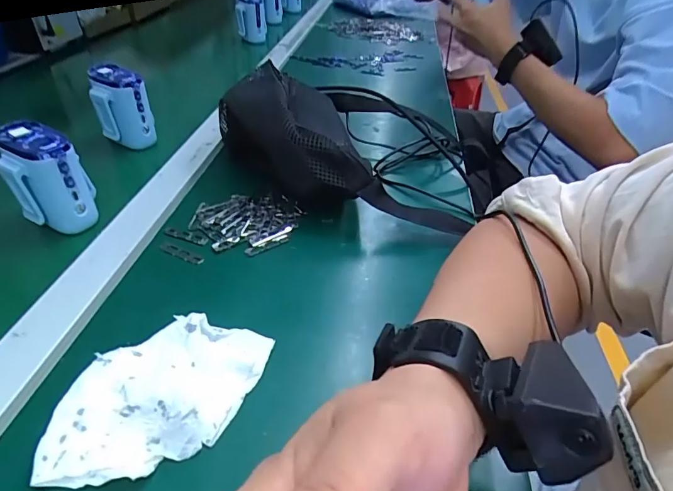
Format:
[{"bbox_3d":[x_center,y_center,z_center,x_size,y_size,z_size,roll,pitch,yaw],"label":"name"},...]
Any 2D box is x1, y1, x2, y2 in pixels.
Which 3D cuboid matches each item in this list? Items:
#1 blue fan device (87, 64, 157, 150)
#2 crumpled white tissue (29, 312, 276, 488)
[{"bbox_3d":[-0.251,-0.162,0.500,0.070,0.088,0.049,10,39,5],"label":"blue fan device"},{"bbox_3d":[-0.102,0.085,0.254,0.126,0.023,0.078,-12,42,-20],"label":"crumpled white tissue"}]

